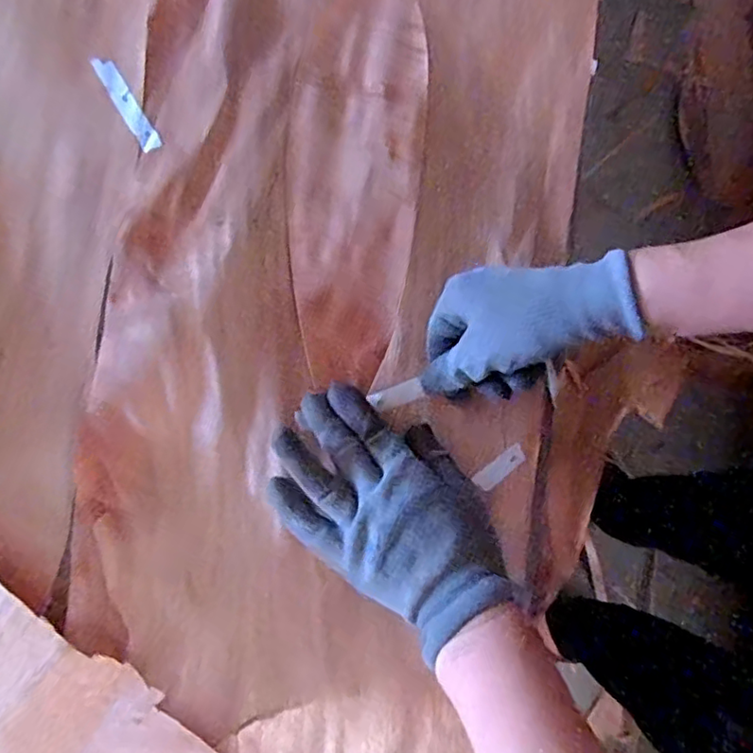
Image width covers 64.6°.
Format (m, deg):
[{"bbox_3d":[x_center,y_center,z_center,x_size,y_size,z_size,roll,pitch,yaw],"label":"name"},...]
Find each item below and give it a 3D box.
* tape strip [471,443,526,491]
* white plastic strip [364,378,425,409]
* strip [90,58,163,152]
[{"bbox_3d":[0.085,0.062,0.407,0.039,0.004,0.013,-38,73,-7],"label":"tape strip"},{"bbox_3d":[0.013,0.012,0.392,0.034,0.004,0.013,-19,85,-7],"label":"white plastic strip"},{"bbox_3d":[-0.171,-0.187,0.404,0.015,0.004,0.077,-33,80,-6],"label":"strip"}]

